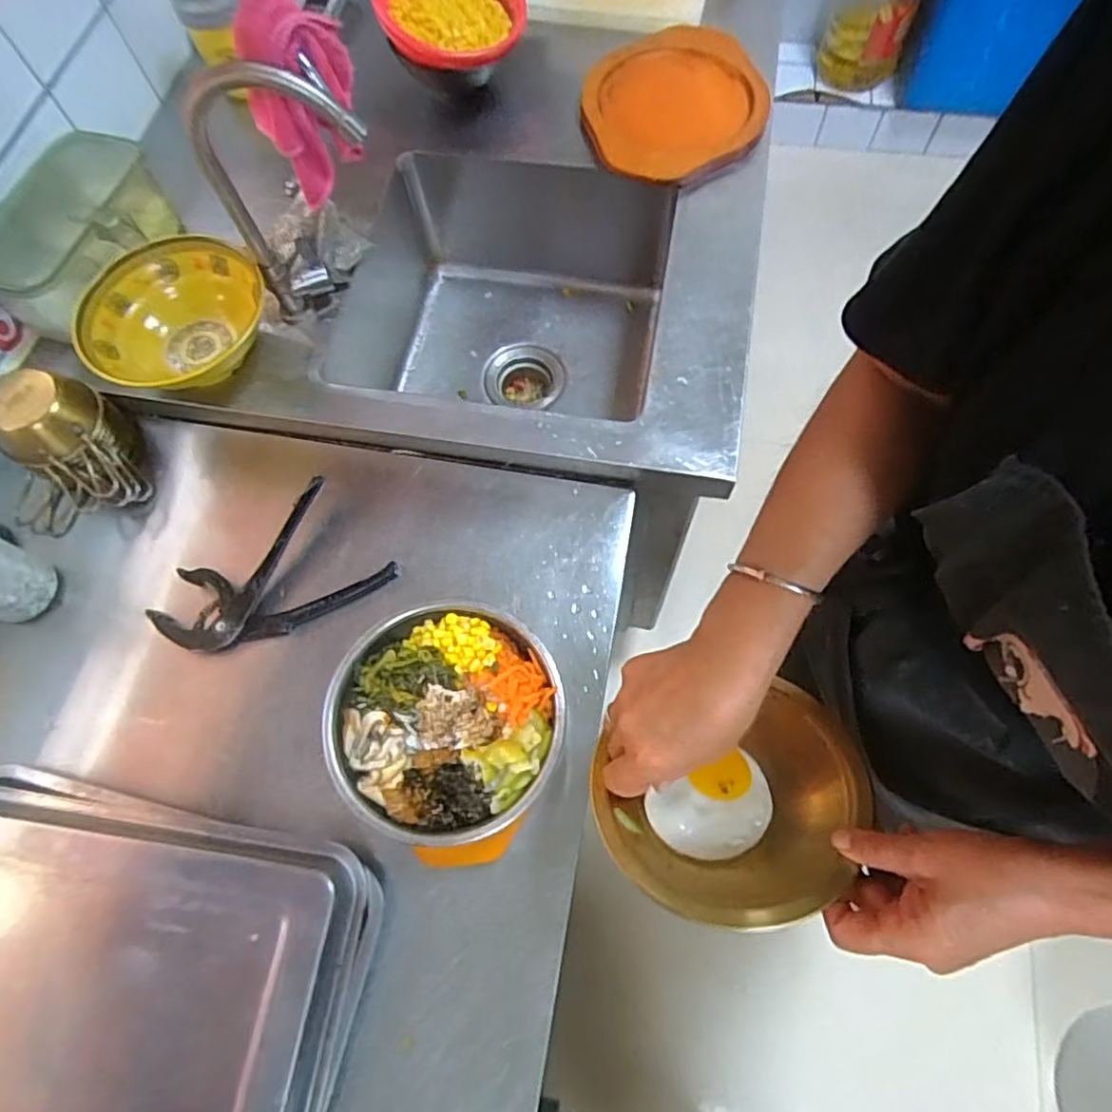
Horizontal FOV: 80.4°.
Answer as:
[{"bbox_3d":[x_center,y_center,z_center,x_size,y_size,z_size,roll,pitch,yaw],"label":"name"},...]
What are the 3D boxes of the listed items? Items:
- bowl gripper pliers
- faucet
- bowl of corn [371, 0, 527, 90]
[{"bbox_3d":[-0.280,0.024,0.639,0.217,0.032,0.122,-31,70,-10],"label":"bowl gripper pliers"},{"bbox_3d":[-0.232,-0.323,0.618,0.156,0.247,0.042,6,68,5],"label":"faucet"},{"bbox_3d":[-0.128,-0.668,0.798,0.173,0.060,0.184,-15,68,-3],"label":"bowl of corn"}]

